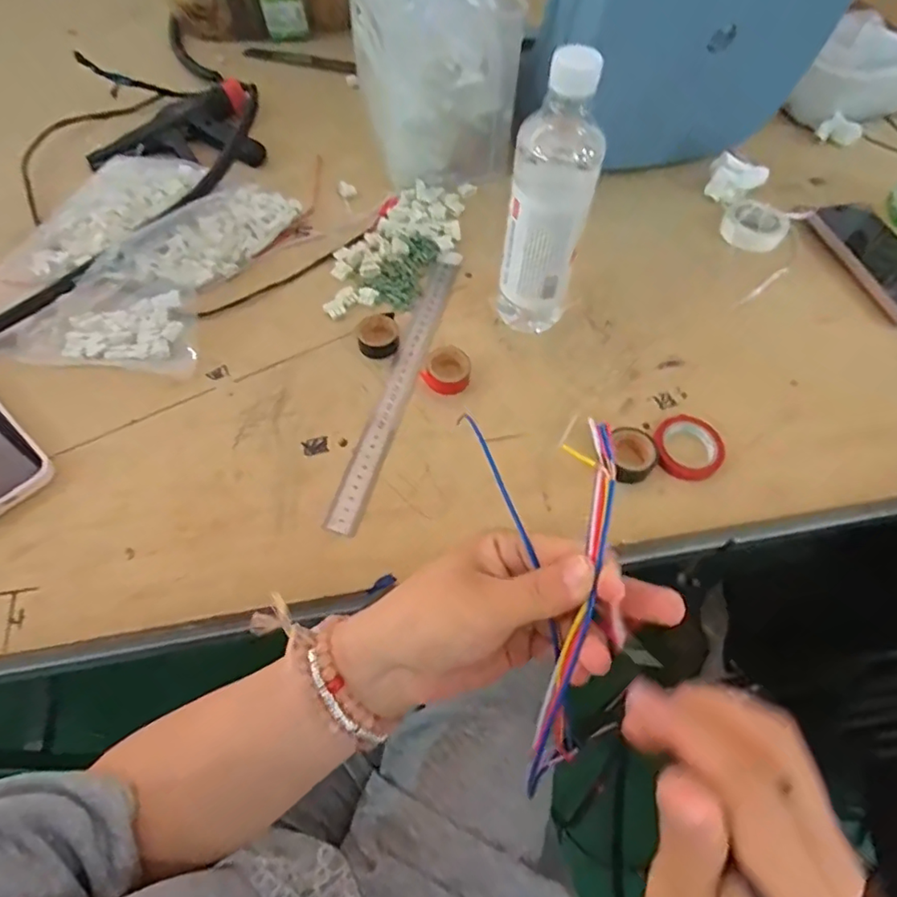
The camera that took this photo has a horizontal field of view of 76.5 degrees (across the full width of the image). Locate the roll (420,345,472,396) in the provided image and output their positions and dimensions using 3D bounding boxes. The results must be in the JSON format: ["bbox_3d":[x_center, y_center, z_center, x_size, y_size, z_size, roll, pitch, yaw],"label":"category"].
[{"bbox_3d":[-0.001,-0.068,0.482,0.039,0.011,0.046,18,61,10],"label":"roll"}]

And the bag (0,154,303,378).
[{"bbox_3d":[-0.302,-0.184,0.539,0.228,0.043,0.266,14,61,8],"label":"bag"}]

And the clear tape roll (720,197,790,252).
[{"bbox_3d":[0.319,-0.232,0.592,0.061,0.021,0.055,37,66,19],"label":"clear tape roll"}]

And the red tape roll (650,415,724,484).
[{"bbox_3d":[0.194,-0.002,0.459,0.053,0.012,0.058,0,60,0],"label":"red tape roll"}]

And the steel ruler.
[{"bbox_3d":[-0.041,-0.059,0.492,0.025,0.005,0.289,18,61,2],"label":"steel ruler"}]

